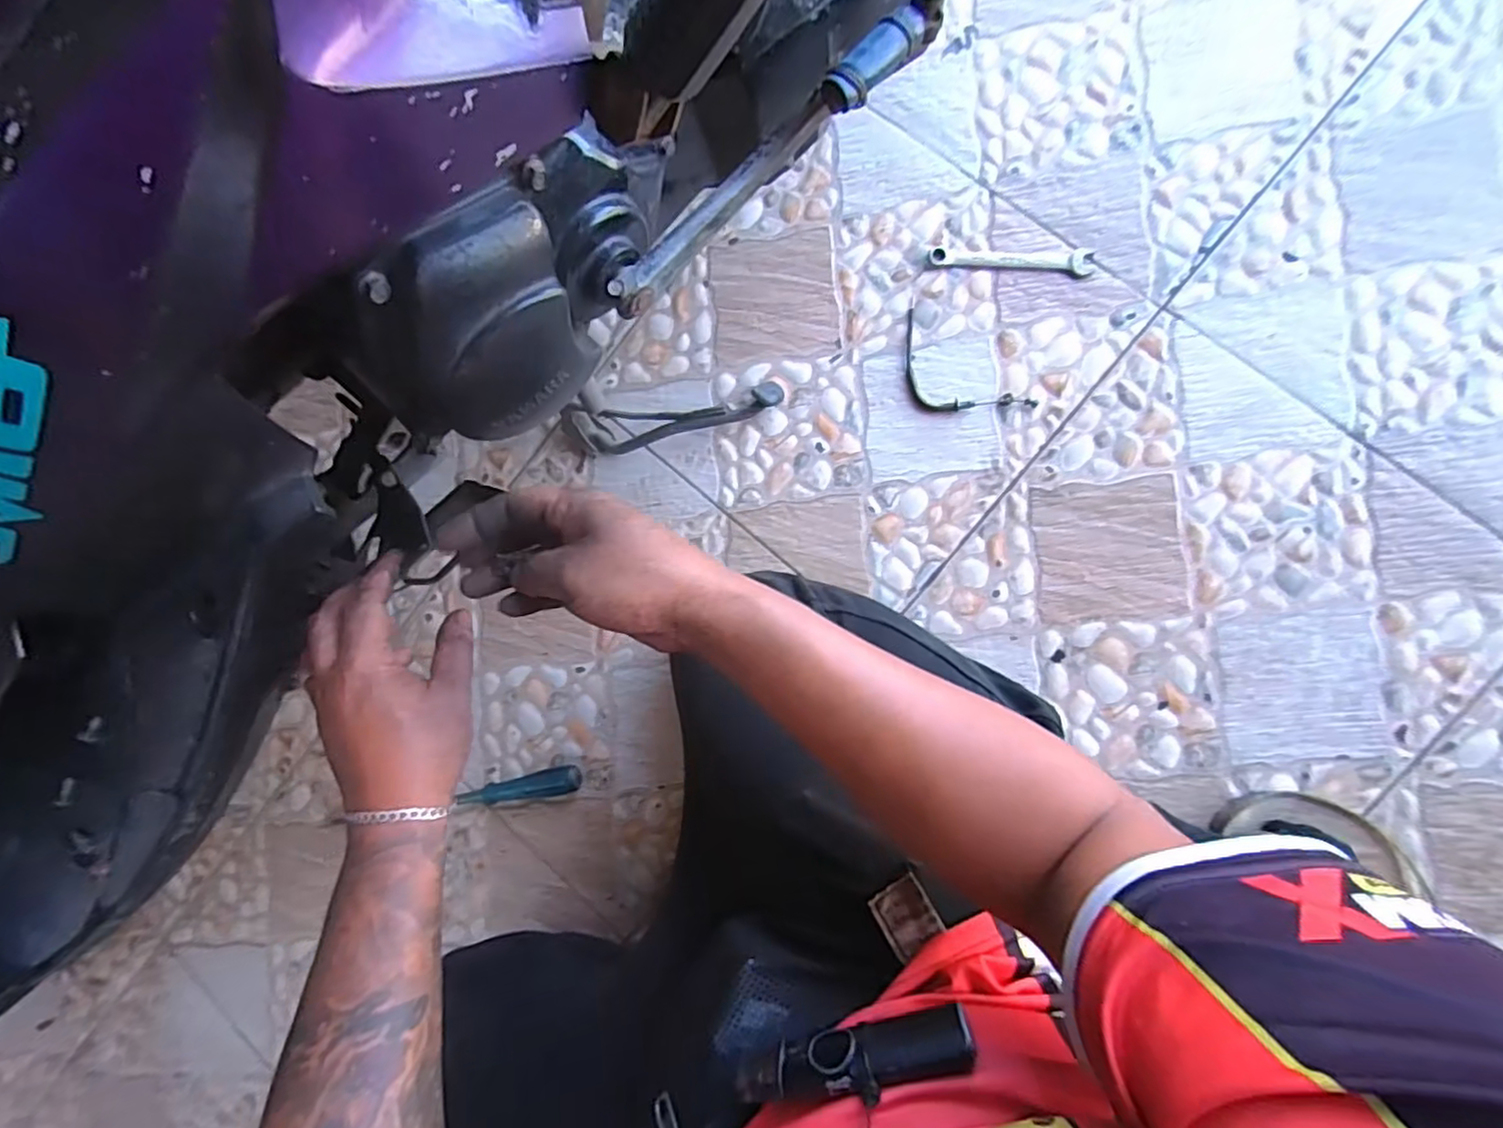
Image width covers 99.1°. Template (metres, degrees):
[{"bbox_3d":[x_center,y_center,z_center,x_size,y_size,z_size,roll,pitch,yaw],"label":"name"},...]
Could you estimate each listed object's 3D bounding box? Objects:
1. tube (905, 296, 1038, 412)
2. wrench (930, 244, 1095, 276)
[{"bbox_3d":[0.186,-0.177,0.606,0.152,0.008,0.069,45,96,8],"label":"tube"},{"bbox_3d":[0.244,-0.287,0.602,0.146,0.005,0.019,7,90,10],"label":"wrench"}]

